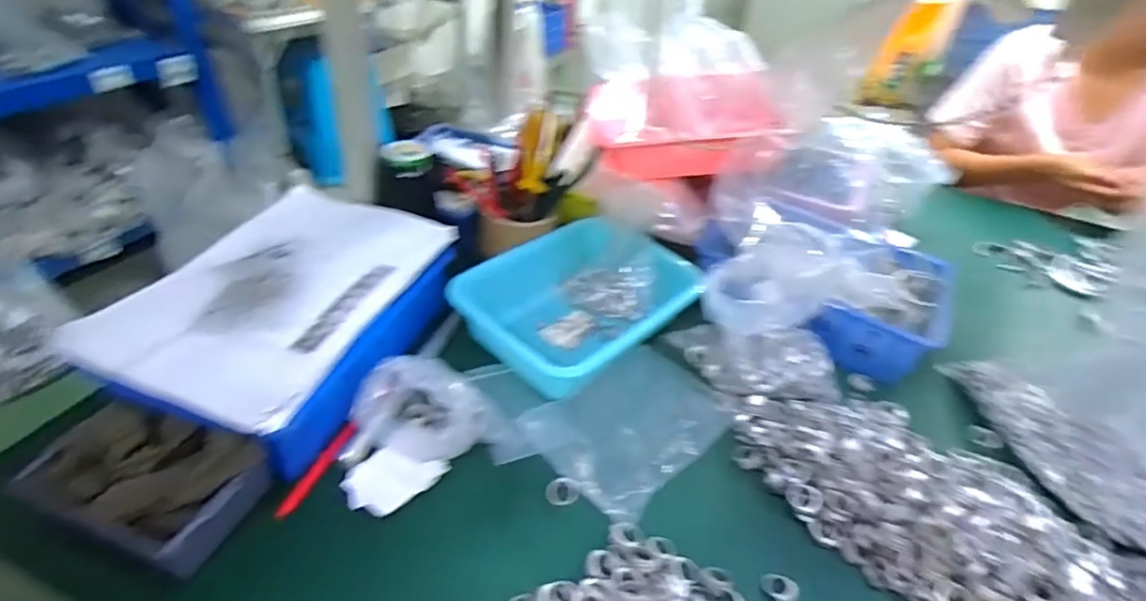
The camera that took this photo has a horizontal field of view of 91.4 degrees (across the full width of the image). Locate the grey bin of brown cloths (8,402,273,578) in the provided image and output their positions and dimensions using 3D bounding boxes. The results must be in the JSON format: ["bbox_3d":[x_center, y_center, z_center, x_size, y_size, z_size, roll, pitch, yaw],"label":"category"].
[{"bbox_3d":[-0.342,0.147,0.449,0.161,0.066,0.101,18,39,13],"label":"grey bin of brown cloths"}]

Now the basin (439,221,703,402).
[{"bbox_3d":[0.002,0.004,0.671,0.198,0.089,0.254,31,44,28],"label":"basin"}]

